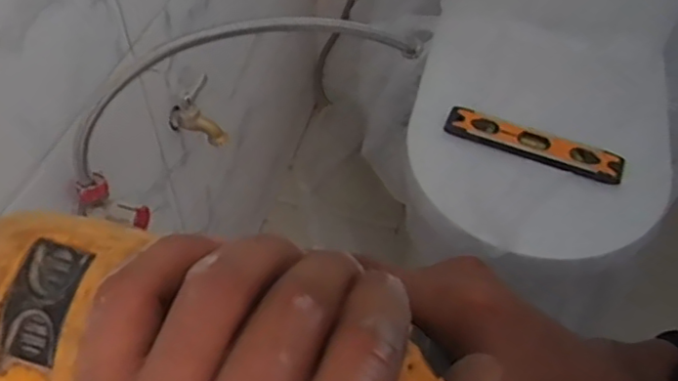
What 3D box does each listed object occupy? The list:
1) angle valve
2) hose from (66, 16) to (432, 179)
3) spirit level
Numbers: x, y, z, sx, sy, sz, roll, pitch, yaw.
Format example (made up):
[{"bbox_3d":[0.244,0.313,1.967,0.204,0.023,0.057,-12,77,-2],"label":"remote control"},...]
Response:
[{"bbox_3d":[-0.213,0.009,0.594,0.060,0.051,0.026,12,51,8],"label":"angle valve"},{"bbox_3d":[-0.070,-0.118,0.581,0.376,0.123,0.030,-26,55,-21],"label":"hose"},{"bbox_3d":[0.246,-0.059,0.799,0.222,0.026,0.043,19,52,14],"label":"spirit level"}]

